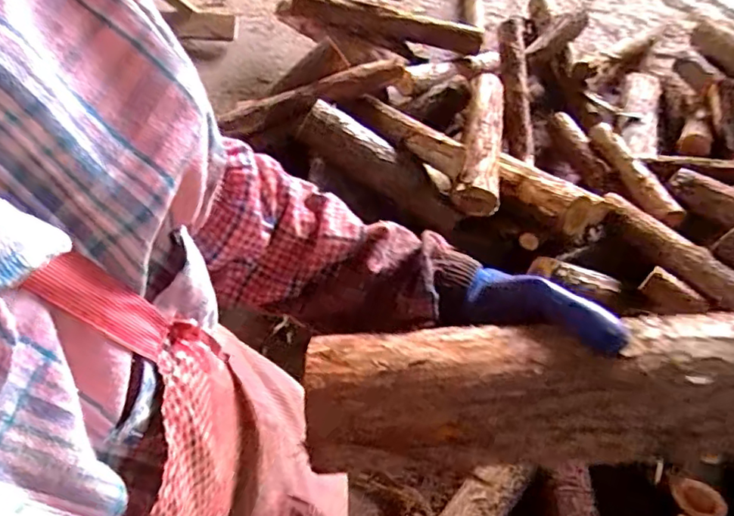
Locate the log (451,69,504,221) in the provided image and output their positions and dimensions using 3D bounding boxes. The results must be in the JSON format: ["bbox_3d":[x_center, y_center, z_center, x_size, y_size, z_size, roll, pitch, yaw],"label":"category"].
[{"bbox_3d":[0.326,-0.341,1.563,0.117,0.105,0.499,11,60,4],"label":"log"}]

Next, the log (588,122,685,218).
[{"bbox_3d":[0.743,-0.254,1.574,0.068,0.056,0.469,-9,48,-8],"label":"log"}]

